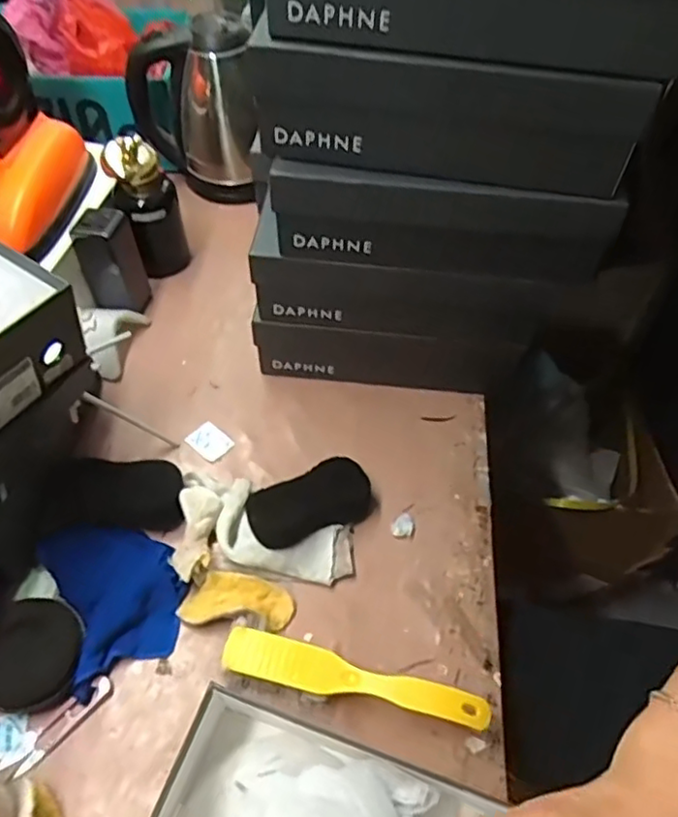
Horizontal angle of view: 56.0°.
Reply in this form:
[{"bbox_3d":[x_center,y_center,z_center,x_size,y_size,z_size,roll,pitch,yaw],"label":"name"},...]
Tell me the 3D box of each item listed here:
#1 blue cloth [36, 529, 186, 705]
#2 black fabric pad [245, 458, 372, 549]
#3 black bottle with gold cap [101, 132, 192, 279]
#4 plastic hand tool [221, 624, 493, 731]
[{"bbox_3d":[-0.204,0.169,0.589,0.108,0.030,0.139,-20,58,-16],"label":"blue cloth"},{"bbox_3d":[-0.029,0.097,0.648,0.128,0.011,0.063,-19,83,-17],"label":"black fabric pad"},{"bbox_3d":[-0.234,-0.242,0.789,0.078,0.167,0.057,-12,56,-10],"label":"black bottle with gold cap"},{"bbox_3d":[0.012,0.235,0.542,0.222,0.038,0.038,15,55,8],"label":"plastic hand tool"}]

